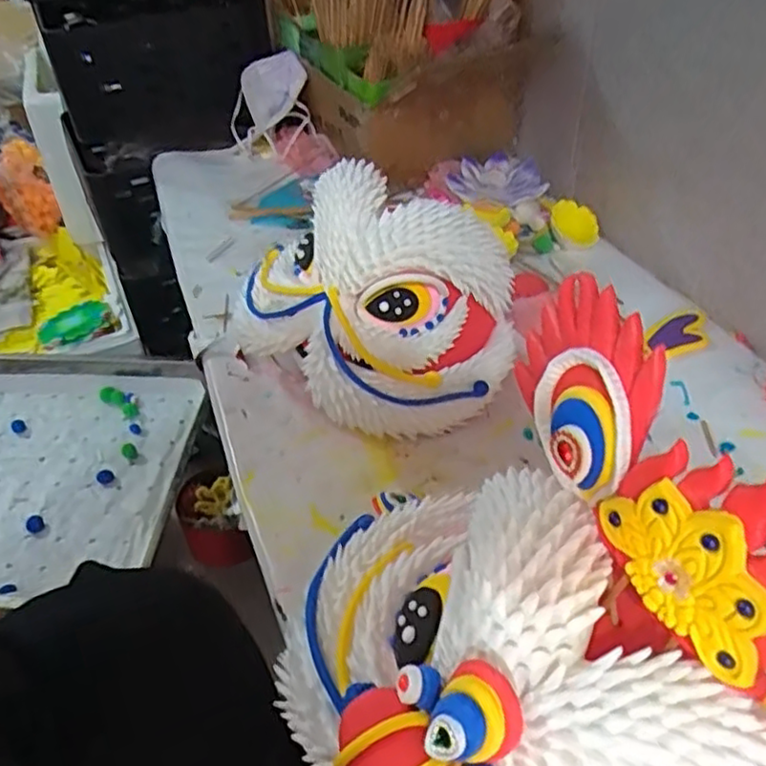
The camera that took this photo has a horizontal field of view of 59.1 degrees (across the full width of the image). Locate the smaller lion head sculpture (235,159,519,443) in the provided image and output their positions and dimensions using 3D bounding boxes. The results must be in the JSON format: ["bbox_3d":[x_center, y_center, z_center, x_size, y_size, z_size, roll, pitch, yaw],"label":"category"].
[{"bbox_3d":[-0.019,-0.063,0.513,0.218,0.154,0.150,32,52,32],"label":"smaller lion head sculpture"}]

